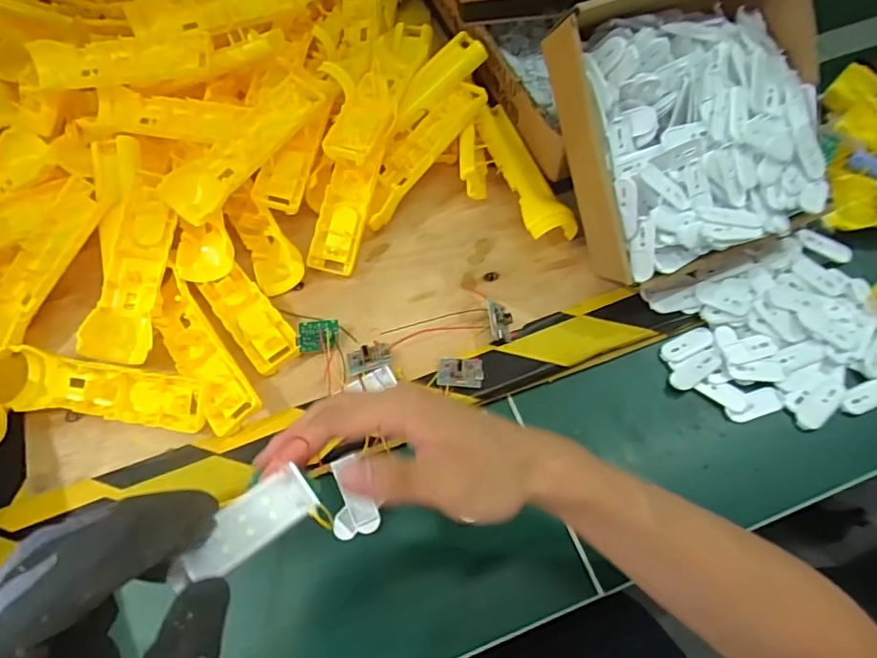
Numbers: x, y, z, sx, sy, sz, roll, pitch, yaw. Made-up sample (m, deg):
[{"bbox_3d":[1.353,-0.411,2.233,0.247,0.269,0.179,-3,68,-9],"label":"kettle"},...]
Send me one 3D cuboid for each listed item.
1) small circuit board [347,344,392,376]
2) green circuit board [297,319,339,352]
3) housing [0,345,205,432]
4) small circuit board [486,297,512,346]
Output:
[{"bbox_3d":[-0.058,0.025,0.453,0.035,0.011,0.022,-16,64,-6],"label":"small circuit board"},{"bbox_3d":[-0.101,0.006,0.457,0.033,0.008,0.025,-6,89,-6],"label":"green circuit board"},{"bbox_3d":[-0.271,0.050,0.439,0.176,0.030,0.043,8,64,6],"label":"housing"},{"bbox_3d":[0.052,-0.006,0.460,0.019,0.016,0.035,-5,63,-1],"label":"small circuit board"}]

